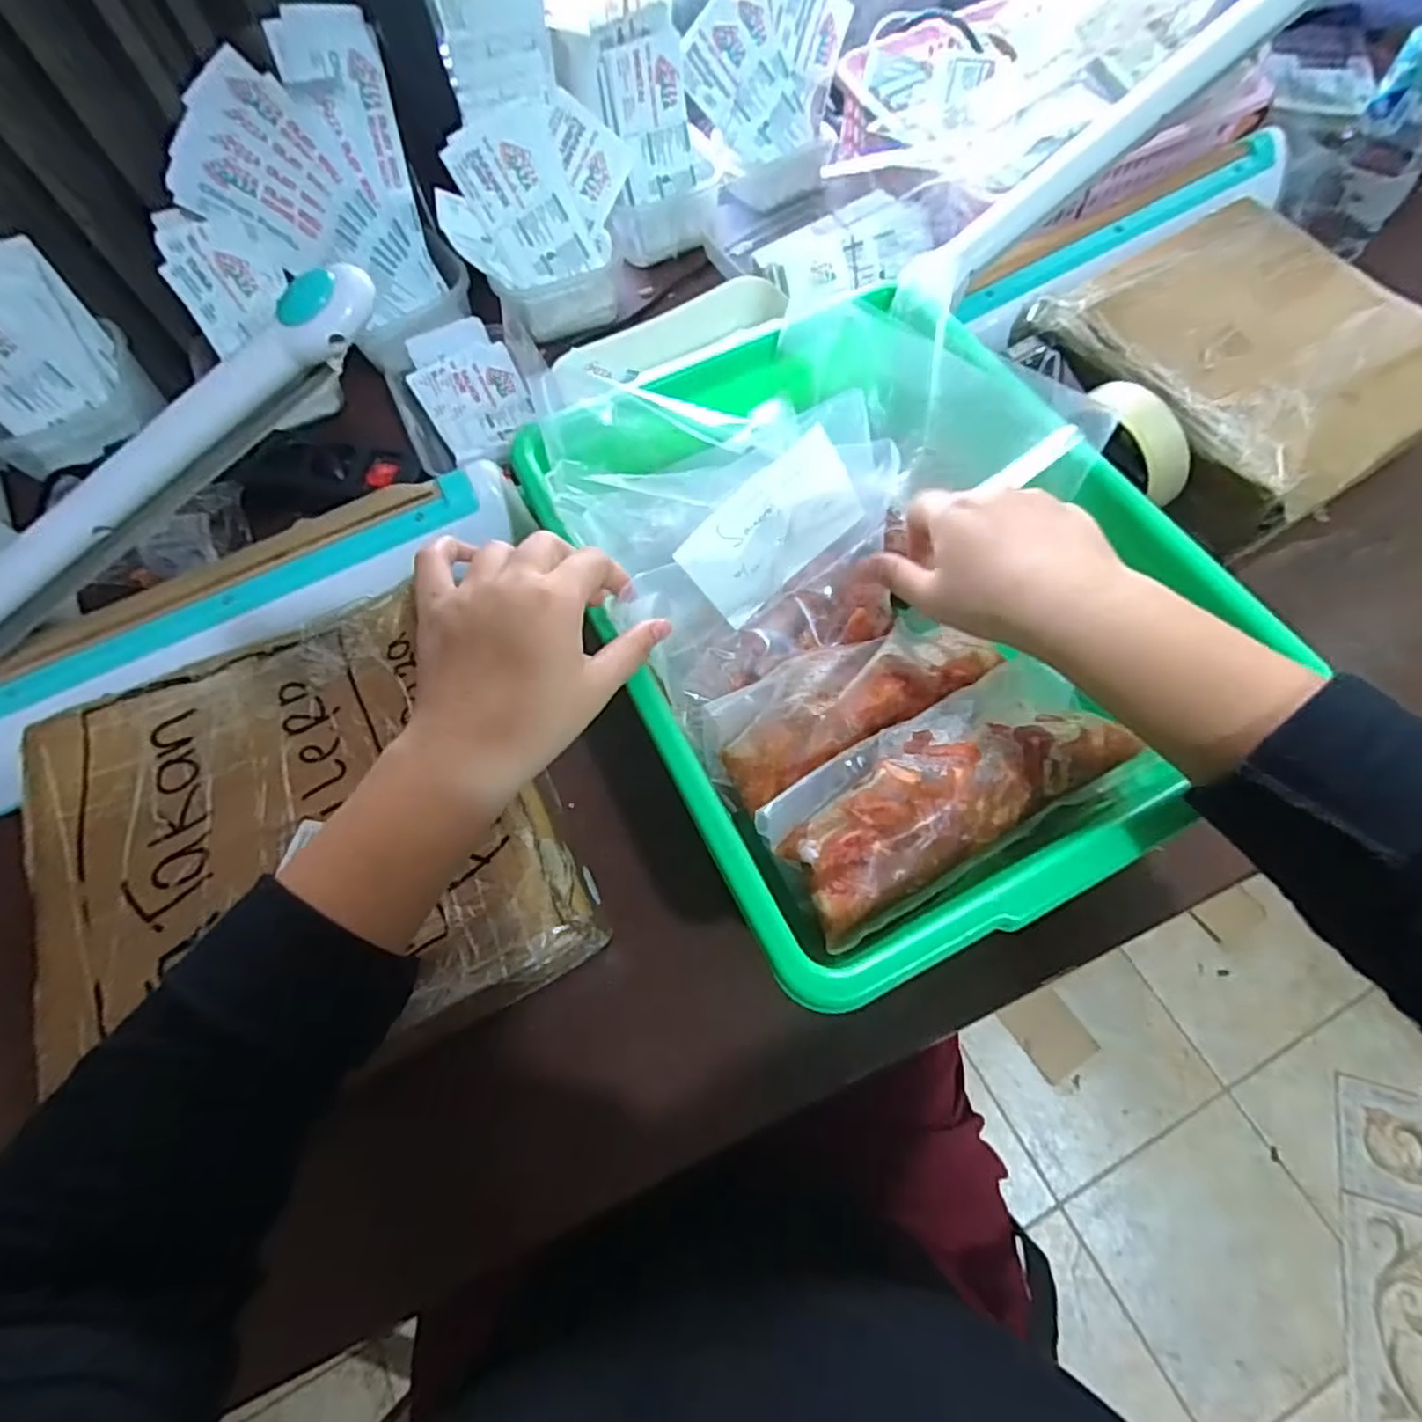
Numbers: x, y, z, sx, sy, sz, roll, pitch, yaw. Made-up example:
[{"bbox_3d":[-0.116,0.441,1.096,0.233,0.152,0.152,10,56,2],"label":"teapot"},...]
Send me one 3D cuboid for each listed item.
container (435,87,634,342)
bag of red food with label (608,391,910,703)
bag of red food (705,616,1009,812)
[{"bbox_3d":[-0.143,-0.419,0.591,0.153,0.112,0.130,-15,67,-3],"label":"container"},{"bbox_3d":[0.049,-0.078,0.418,0.196,0.162,0.051,-44,46,5],"label":"bag of red food with label"},{"bbox_3d":[0.083,-0.009,0.415,0.175,0.038,0.065,-29,68,-9],"label":"bag of red food"}]

